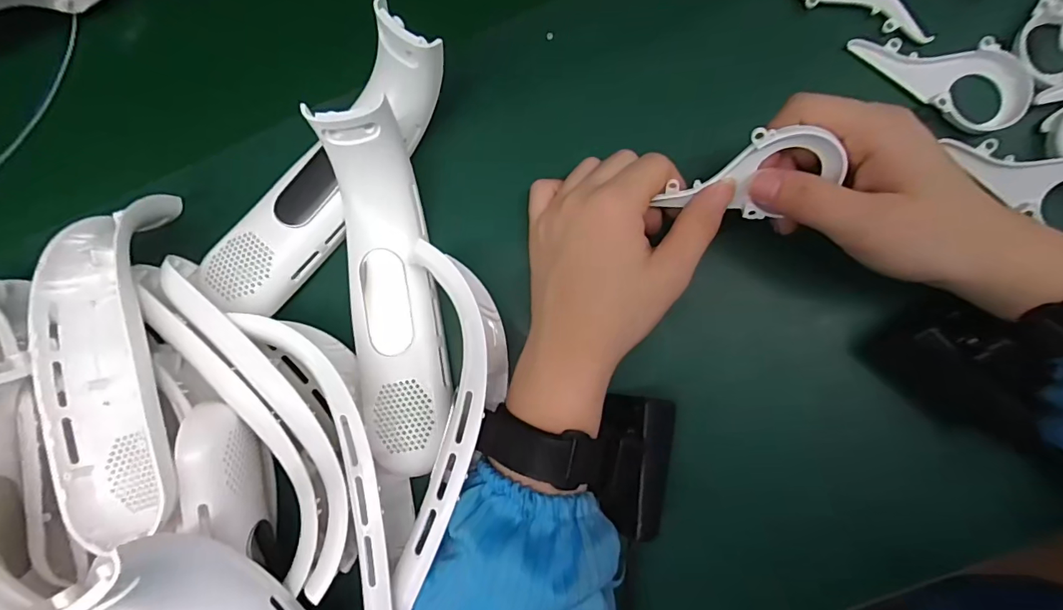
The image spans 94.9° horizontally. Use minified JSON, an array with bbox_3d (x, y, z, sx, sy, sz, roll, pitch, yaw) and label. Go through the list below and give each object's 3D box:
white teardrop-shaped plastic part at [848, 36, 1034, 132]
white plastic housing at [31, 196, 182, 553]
[{"bbox_3d":[0.225,-0.130,0.263,0.088,0.010,0.047,42,90,5],"label":"white teardrop-shaped plastic part"},{"bbox_3d":[-0.213,0.027,0.264,0.054,0.062,0.185,-17,86,3],"label":"white plastic housing"}]

